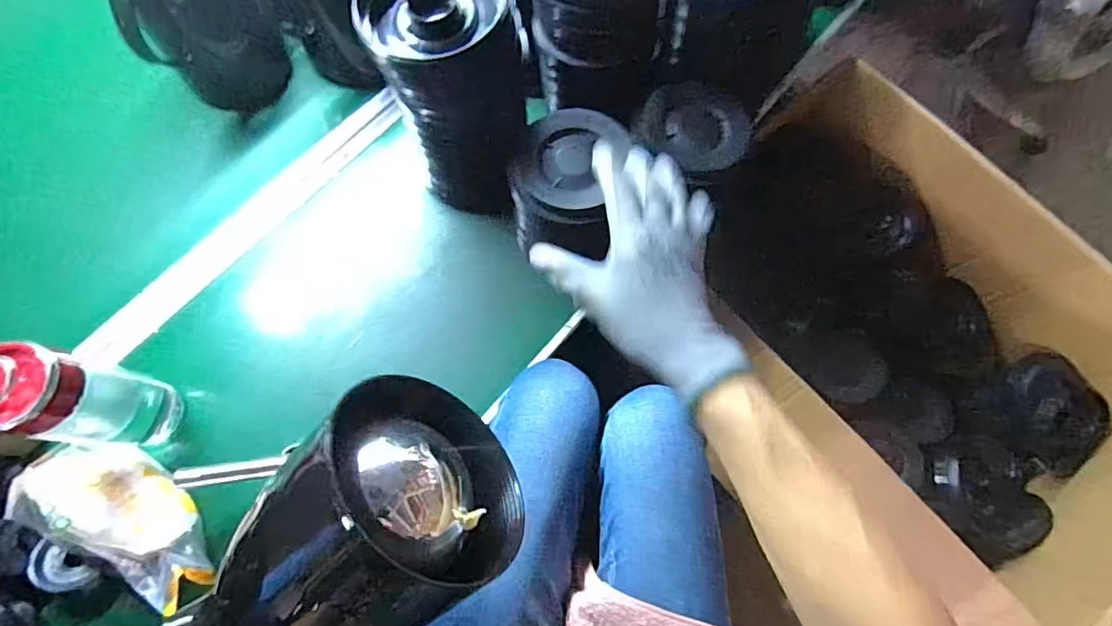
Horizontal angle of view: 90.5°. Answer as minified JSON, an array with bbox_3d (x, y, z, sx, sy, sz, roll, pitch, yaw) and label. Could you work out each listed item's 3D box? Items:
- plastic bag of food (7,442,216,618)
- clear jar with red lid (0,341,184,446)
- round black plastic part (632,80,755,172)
[{"bbox_3d":[-0.394,0.182,0.505,0.178,0.043,0.090,27,40,7],"label":"plastic bag of food"},{"bbox_3d":[-0.398,0.079,0.479,0.055,0.188,0.066,19,73,4],"label":"clear jar with red lid"},{"bbox_3d":[0.142,-0.188,0.551,0.104,0.016,0.108,0,72,-1],"label":"round black plastic part"}]

